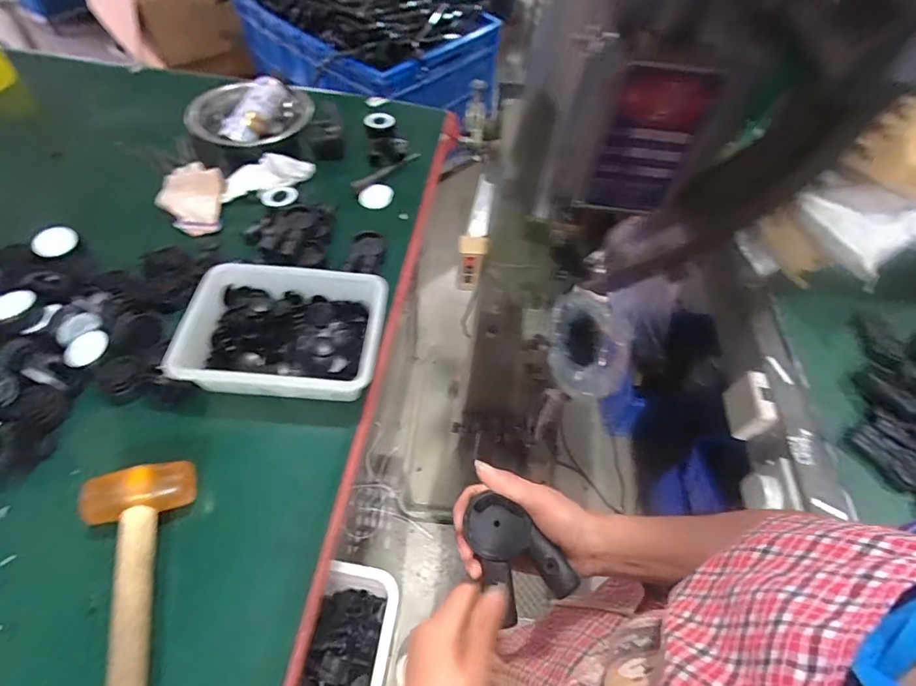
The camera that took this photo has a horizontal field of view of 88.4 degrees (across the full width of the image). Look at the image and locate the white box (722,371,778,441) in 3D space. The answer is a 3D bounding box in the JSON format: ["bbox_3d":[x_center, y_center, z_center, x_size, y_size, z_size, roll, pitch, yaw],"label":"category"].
[{"bbox_3d":[0.477,0.098,0.776,0.028,0.084,0.098,7,53,1],"label":"white box"}]

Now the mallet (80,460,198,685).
[{"bbox_3d":[-0.300,0.243,0.424,0.090,0.041,0.280,-9,55,-11],"label":"mallet"}]

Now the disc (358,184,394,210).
[{"bbox_3d":[-0.143,-0.257,0.823,0.059,0.013,0.059,2,53,-3],"label":"disc"}]

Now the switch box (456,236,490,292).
[{"bbox_3d":[0.024,-0.156,0.915,0.054,0.109,0.047,7,53,1],"label":"switch box"}]

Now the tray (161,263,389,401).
[{"bbox_3d":[-0.221,-0.011,0.602,0.228,0.065,0.171,4,53,-1],"label":"tray"}]

